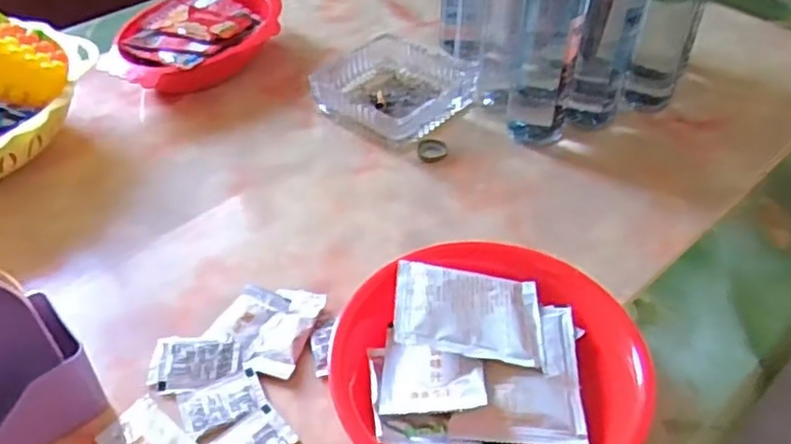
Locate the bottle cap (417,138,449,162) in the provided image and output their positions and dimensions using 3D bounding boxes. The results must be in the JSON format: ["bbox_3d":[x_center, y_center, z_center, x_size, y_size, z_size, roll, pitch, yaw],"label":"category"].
[{"bbox_3d":[0.033,-0.066,0.620,0.028,0.007,0.029,-1,43,1],"label":"bottle cap"}]

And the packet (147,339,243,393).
[{"bbox_3d":[-0.131,0.094,0.448,0.056,0.008,0.037,-2,43,-1],"label":"packet"}]

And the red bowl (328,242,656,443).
[{"bbox_3d":[0.056,0.091,0.427,0.182,0.047,0.181,-1,43,1],"label":"red bowl"}]

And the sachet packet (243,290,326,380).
[{"bbox_3d":[-0.075,0.075,0.470,0.034,0.009,0.069,12,45,13],"label":"sachet packet"}]

